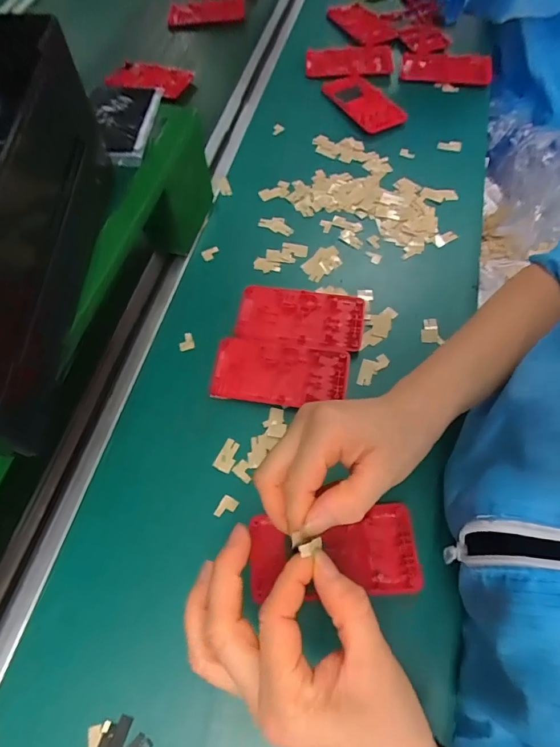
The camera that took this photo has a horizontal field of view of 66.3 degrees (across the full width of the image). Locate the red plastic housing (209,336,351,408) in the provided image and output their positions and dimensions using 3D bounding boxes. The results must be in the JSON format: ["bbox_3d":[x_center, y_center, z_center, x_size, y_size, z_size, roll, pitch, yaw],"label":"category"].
[{"bbox_3d":[-0.001,-0.002,0.391,0.122,0.011,0.062,10,64,4],"label":"red plastic housing"}]

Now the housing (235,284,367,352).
[{"bbox_3d":[0.020,-0.057,0.422,0.122,0.017,0.064,11,64,5],"label":"housing"}]

